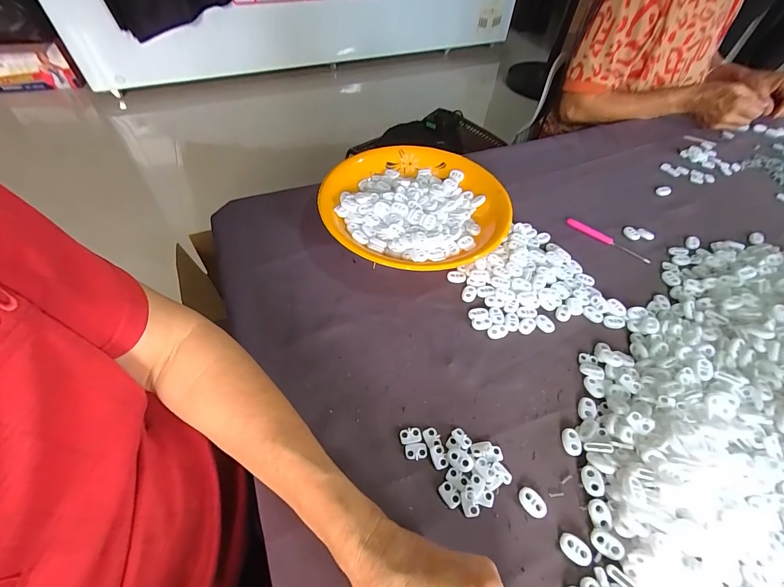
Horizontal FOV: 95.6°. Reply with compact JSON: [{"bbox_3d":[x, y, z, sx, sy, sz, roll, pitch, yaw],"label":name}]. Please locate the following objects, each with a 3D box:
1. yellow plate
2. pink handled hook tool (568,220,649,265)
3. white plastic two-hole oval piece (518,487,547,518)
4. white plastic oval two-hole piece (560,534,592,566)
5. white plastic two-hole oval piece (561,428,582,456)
[{"bbox_3d":[0.031,-0.114,0.469,0.226,0.045,0.238,2,51,-2],"label":"yellow plate"},{"bbox_3d":[0.288,-0.073,0.474,0.112,0.011,0.013,30,55,19],"label":"pink handled hook tool"},{"bbox_3d":[0.112,0.167,0.283,0.023,0.005,0.015,37,58,23],"label":"white plastic two-hole oval piece"},{"bbox_3d":[0.137,0.191,0.265,0.022,0.004,0.015,27,55,17],"label":"white plastic oval two-hole piece"},{"bbox_3d":[0.158,0.131,0.314,0.015,0.006,0.022,9,51,4],"label":"white plastic two-hole oval piece"}]

